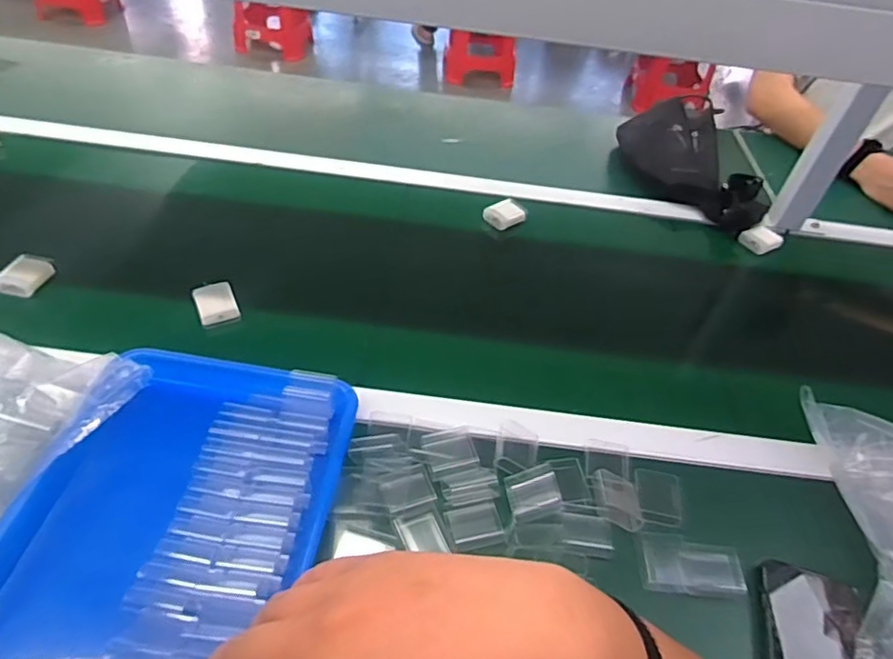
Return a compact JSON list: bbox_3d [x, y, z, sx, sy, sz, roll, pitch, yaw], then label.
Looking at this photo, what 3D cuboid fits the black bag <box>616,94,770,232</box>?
[{"bbox_3d":[0.414,-0.281,0.957,0.189,0.079,0.296,-14,49,-19],"label":"black bag"}]

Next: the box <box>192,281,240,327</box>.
[{"bbox_3d":[-0.264,-0.029,0.665,0.042,0.020,0.053,-16,50,-21],"label":"box"}]

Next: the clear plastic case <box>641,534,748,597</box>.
[{"bbox_3d":[0.214,0.206,0.505,0.085,0.013,0.046,5,46,-2],"label":"clear plastic case"}]

